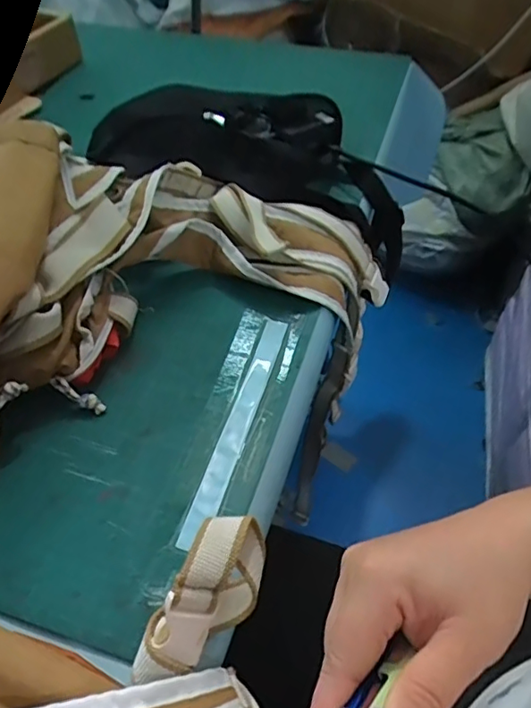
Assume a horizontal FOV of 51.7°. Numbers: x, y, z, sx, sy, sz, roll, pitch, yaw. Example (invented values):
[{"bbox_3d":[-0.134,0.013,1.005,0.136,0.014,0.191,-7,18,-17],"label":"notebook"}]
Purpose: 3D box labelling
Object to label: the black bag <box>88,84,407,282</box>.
[{"bbox_3d":[-0.003,-0.221,0.607,0.348,0.074,0.152,17,50,-3],"label":"black bag"}]

